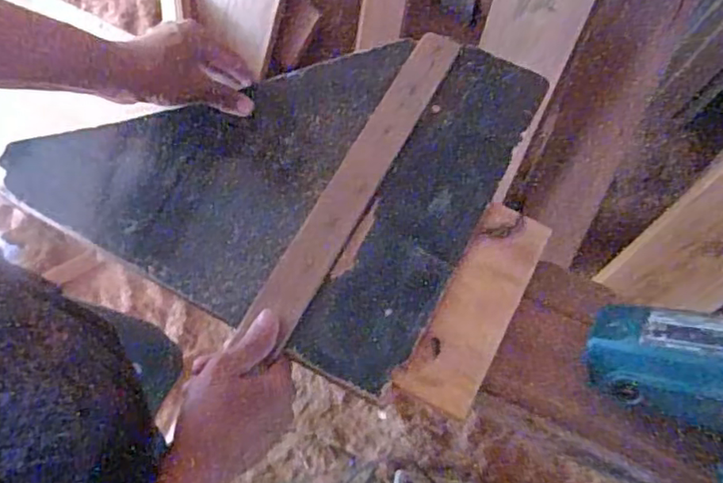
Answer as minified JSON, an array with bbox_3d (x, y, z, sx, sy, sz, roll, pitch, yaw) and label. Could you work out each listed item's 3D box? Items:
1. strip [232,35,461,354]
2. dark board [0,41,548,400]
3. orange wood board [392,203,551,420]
[{"bbox_3d":[0.000,-0.064,0.554,0.044,0.011,0.329,27,72,10],"label":"strip"},{"bbox_3d":[-0.073,-0.095,0.566,0.390,0.025,0.343,27,69,10],"label":"dark board"},{"bbox_3d":[0.101,0.054,0.510,0.063,0.018,0.185,31,71,9],"label":"orange wood board"}]

